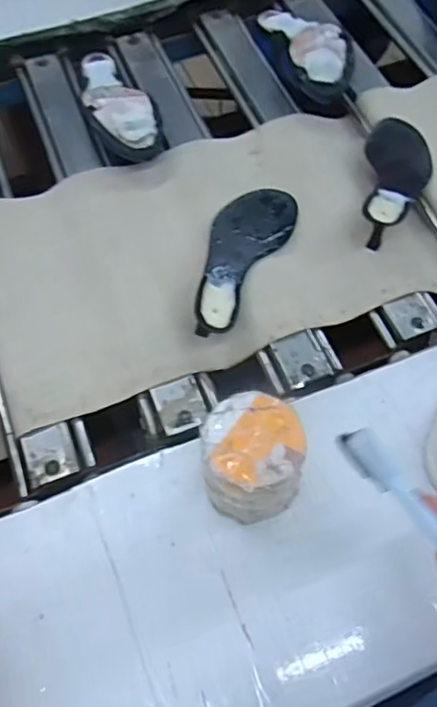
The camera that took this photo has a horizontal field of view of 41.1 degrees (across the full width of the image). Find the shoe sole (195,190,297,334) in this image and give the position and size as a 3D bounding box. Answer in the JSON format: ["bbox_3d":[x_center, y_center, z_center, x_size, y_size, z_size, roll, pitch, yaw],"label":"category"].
[{"bbox_3d":[0.021,-0.112,0.646,0.078,0.030,0.219,25,63,11],"label":"shoe sole"}]

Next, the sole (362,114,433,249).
[{"bbox_3d":[0.214,-0.214,0.687,0.083,0.051,0.216,10,61,3],"label":"sole"}]

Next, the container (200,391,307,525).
[{"bbox_3d":[0.028,0.085,0.463,0.075,0.081,0.077,1,61,-2],"label":"container"}]

